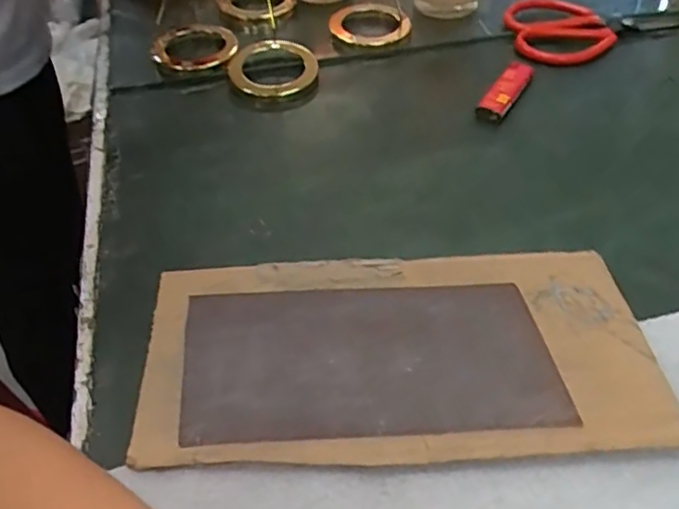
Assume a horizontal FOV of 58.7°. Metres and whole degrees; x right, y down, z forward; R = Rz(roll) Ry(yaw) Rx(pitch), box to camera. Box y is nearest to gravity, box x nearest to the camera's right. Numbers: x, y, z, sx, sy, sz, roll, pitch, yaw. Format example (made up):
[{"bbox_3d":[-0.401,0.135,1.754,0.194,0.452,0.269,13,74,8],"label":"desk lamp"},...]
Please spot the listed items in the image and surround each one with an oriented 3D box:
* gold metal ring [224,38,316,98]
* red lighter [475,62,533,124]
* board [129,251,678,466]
[{"bbox_3d":[-0.058,-0.167,0.539,0.079,0.014,0.070,-12,59,-8],"label":"gold metal ring"},{"bbox_3d":[0.142,-0.138,0.512,0.022,0.013,0.086,25,53,25],"label":"red lighter"},{"bbox_3d":[0.031,0.051,0.339,0.271,0.010,0.132,-2,47,2],"label":"board"}]

